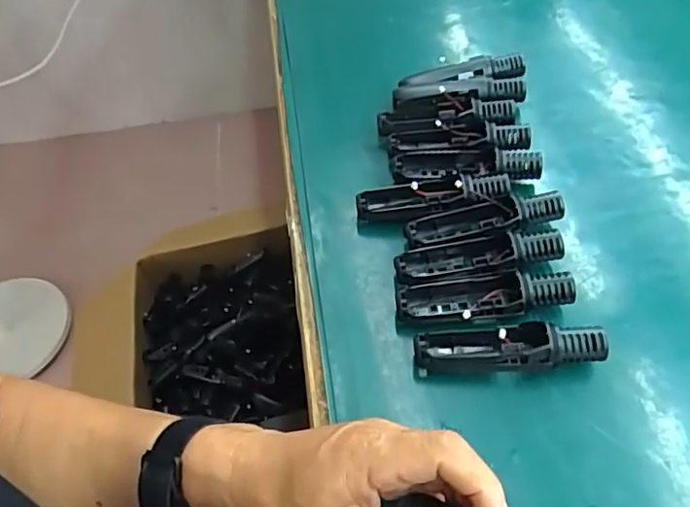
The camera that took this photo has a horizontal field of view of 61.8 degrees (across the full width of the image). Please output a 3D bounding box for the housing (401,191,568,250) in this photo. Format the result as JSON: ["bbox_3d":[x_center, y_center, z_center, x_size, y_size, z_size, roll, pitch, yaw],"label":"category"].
[{"bbox_3d":[0.109,-0.023,0.451,0.121,0.028,0.031,-9,52,-2],"label":"housing"}]

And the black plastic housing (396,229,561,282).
[{"bbox_3d":[0.100,0.004,0.435,0.123,0.029,0.030,-6,52,0],"label":"black plastic housing"}]

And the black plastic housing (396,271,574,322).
[{"bbox_3d":[0.098,0.031,0.409,0.120,0.031,0.035,-3,52,2],"label":"black plastic housing"}]

